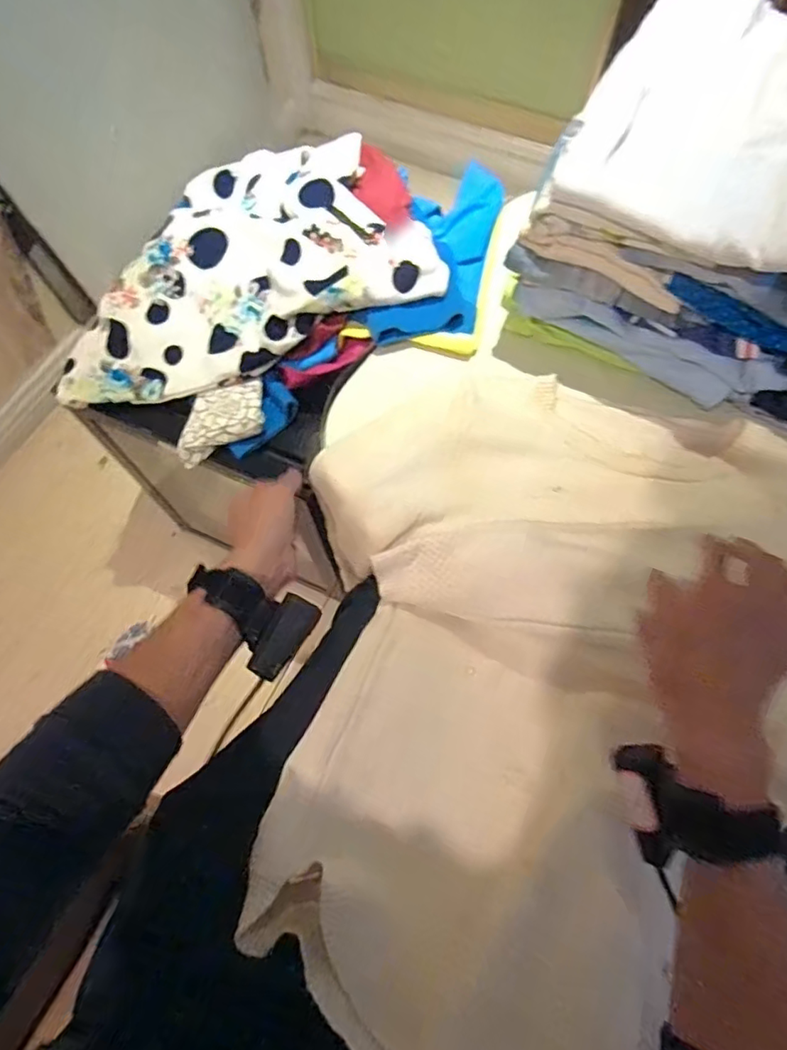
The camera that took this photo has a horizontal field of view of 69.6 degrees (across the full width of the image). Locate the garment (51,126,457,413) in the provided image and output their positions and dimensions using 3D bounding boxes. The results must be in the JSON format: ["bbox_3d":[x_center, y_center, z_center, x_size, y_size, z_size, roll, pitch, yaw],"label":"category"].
[{"bbox_3d":[-0.199,-0.346,0.723,0.465,0.135,0.338,-9,67,-3],"label":"garment"}]

